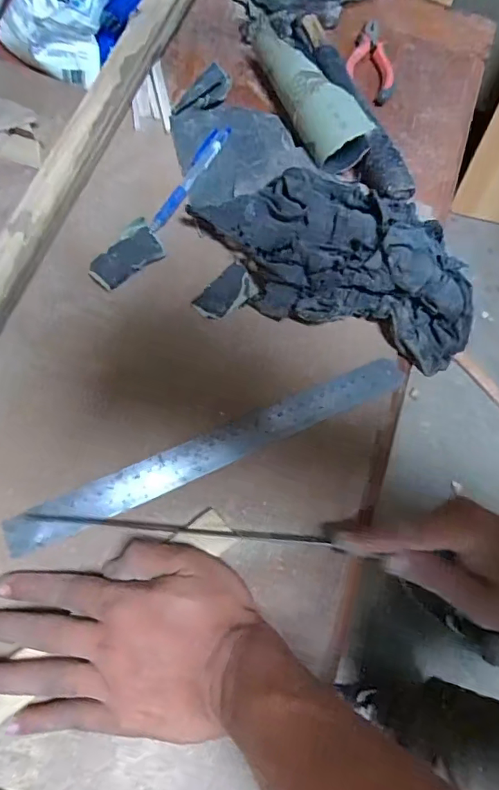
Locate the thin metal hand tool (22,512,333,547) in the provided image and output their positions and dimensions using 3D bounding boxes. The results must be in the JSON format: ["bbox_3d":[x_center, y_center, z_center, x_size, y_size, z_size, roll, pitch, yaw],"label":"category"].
[{"bbox_3d":[-0.050,0.096,0.355,0.218,0.013,0.005,6,78,-4],"label":"thin metal hand tool"}]

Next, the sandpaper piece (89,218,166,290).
[{"bbox_3d":[-0.103,-0.116,0.417,0.035,0.010,0.064,43,72,10],"label":"sandpaper piece"}]

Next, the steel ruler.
[{"bbox_3d":[-0.021,0.038,0.382,0.321,0.006,0.031,-23,72,-13],"label":"steel ruler"}]

